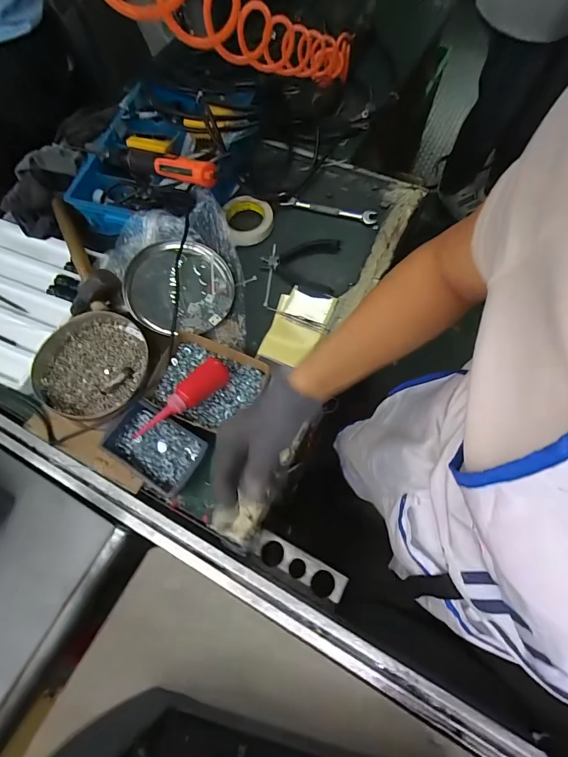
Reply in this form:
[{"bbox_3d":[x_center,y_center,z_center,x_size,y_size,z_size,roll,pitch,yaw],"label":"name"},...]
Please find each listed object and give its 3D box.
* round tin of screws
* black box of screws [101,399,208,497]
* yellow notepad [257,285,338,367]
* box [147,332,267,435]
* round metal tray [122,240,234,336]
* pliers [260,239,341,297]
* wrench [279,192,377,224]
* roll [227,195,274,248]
[{"bbox_3d":[-0.331,-0.020,0.630,0.187,0.066,0.189,-1,71,2],"label":"round tin of screws"},{"bbox_3d":[-0.195,0.106,0.574,0.145,0.037,0.094,31,75,11],"label":"black box of screws"},{"bbox_3d":[0.019,-0.092,0.690,0.105,0.040,0.155,23,74,9],"label":"yellow notepad"},{"bbox_3d":[-0.124,0.006,0.610,0.173,0.030,0.139,24,74,9],"label":"box"},{"bbox_3d":[-0.190,-0.164,0.683,0.182,0.025,0.176,3,78,-12],"label":"round metal tray"},{"bbox_3d":[0.029,-0.221,0.716,0.143,0.009,0.126,11,69,7],"label":"pliers"},{"bbox_3d":[0.089,-0.351,0.767,0.201,0.009,0.031,14,70,8],"label":"wrench"},{"bbox_3d":[-0.068,-0.321,0.744,0.092,0.024,0.100,-1,68,3],"label":"roll"}]

